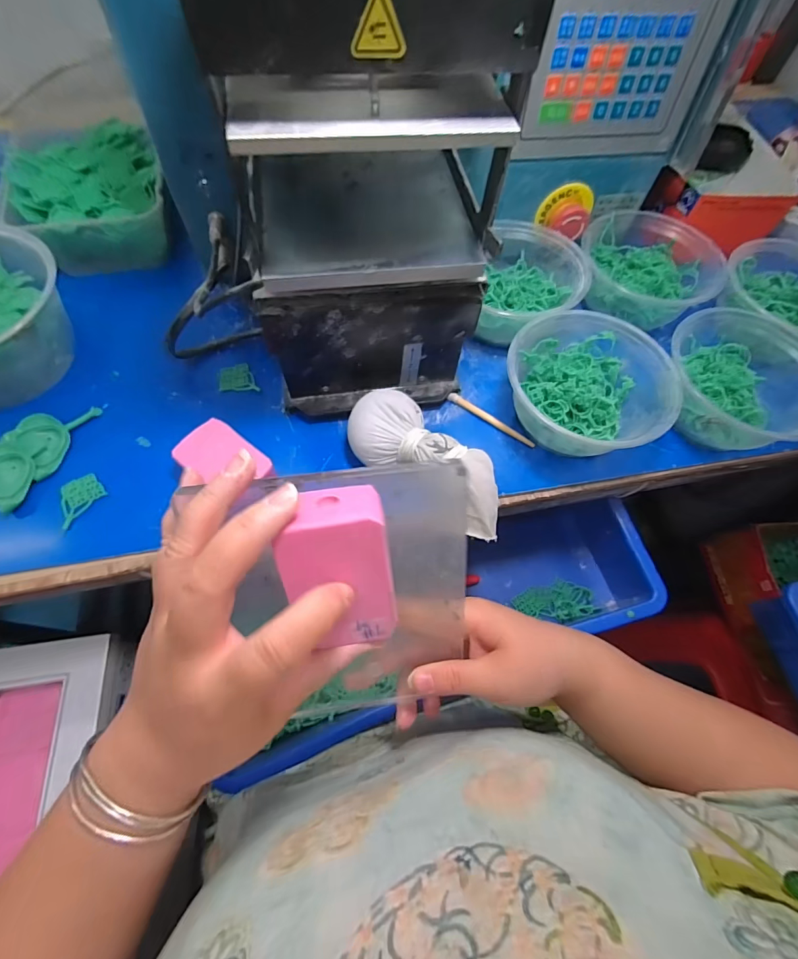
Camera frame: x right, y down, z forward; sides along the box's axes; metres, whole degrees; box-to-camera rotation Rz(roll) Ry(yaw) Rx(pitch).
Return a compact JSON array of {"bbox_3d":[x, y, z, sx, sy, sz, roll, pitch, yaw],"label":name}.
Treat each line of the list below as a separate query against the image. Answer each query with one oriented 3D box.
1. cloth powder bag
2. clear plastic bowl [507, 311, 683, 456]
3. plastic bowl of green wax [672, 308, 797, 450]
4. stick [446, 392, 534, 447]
[{"bbox_3d":[0.026,-0.016,0.333,0.148,0.047,0.068,32,66,12],"label":"cloth powder bag"},{"bbox_3d":[0.158,-0.076,0.362,0.132,0.065,0.121,1,64,-3],"label":"clear plastic bowl"},{"bbox_3d":[0.299,-0.087,0.365,0.121,0.049,0.129,1,64,-3],"label":"plastic bowl of green wax"},{"bbox_3d":[0.084,-0.054,0.377,0.088,0.008,0.008,34,67,12],"label":"stick"}]

